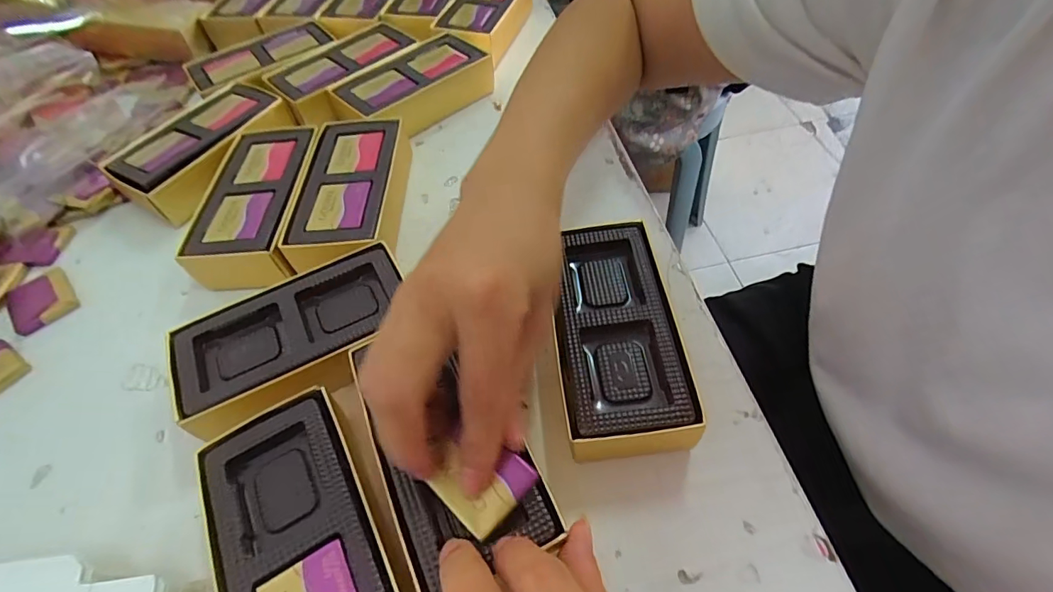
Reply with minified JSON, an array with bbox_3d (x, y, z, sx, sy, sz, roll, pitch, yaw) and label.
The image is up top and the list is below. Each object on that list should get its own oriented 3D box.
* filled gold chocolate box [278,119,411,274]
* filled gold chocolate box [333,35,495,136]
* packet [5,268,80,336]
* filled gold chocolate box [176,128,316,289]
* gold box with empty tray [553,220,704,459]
[{"bbox_3d":[-0.109,-0.063,0.308,0.060,0.032,0.124,-4,54,1],"label":"filled gold chocolate box"},{"bbox_3d":[-0.085,-0.161,0.374,0.109,0.031,0.059,-39,61,-22],"label":"filled gold chocolate box"},{"bbox_3d":[-0.294,0.002,0.292,0.032,0.005,0.043,-39,61,-22],"label":"packet"},{"bbox_3d":[-0.169,-0.055,0.309,0.062,0.034,0.122,-6,54,-1],"label":"filled gold chocolate box"},{"bbox_3d":[0.044,0.022,0.236,0.059,0.034,0.119,-5,54,0],"label":"gold box with empty tray"}]

